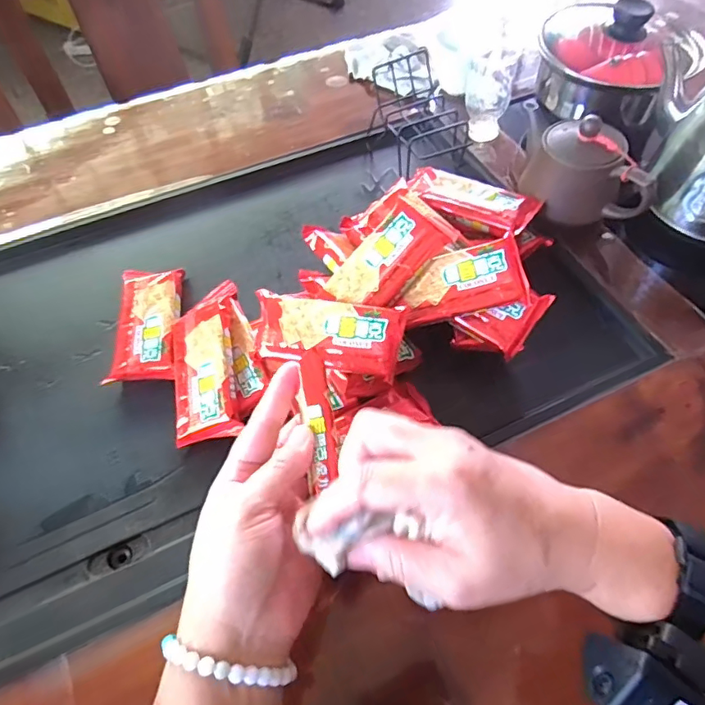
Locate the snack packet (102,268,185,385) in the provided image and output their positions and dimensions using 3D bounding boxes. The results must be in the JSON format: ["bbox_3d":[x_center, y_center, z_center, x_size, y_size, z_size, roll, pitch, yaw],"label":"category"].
[{"bbox_3d":[-0.180,-0.025,0.458,0.055,0.023,0.120,-6,57,-3],"label":"snack packet"}]

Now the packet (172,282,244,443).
[{"bbox_3d":[-0.117,0.006,0.418,0.052,0.024,0.133,-22,64,18],"label":"packet"}]

